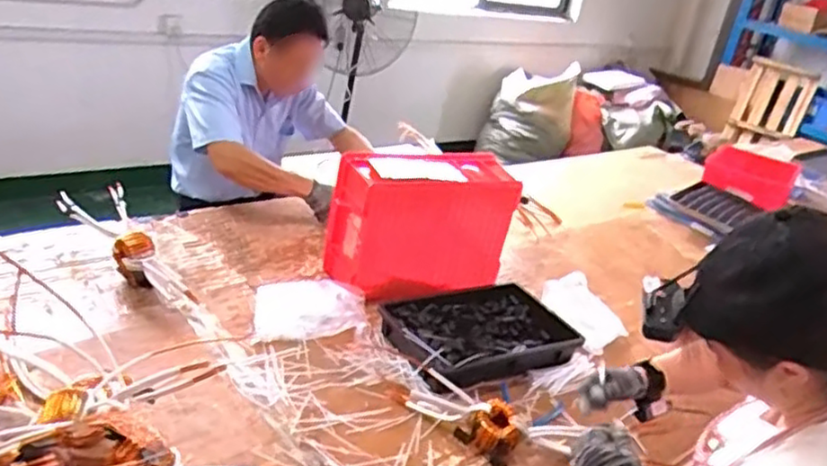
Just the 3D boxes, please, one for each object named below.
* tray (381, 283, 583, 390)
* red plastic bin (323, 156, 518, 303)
[{"bbox_3d":[0.145,0.205,1.429,0.397,0.051,0.270,-2,27,-27],"label":"tray"},{"bbox_3d":[0.028,-0.009,1.540,0.406,0.284,0.155,0,26,-22],"label":"red plastic bin"}]

